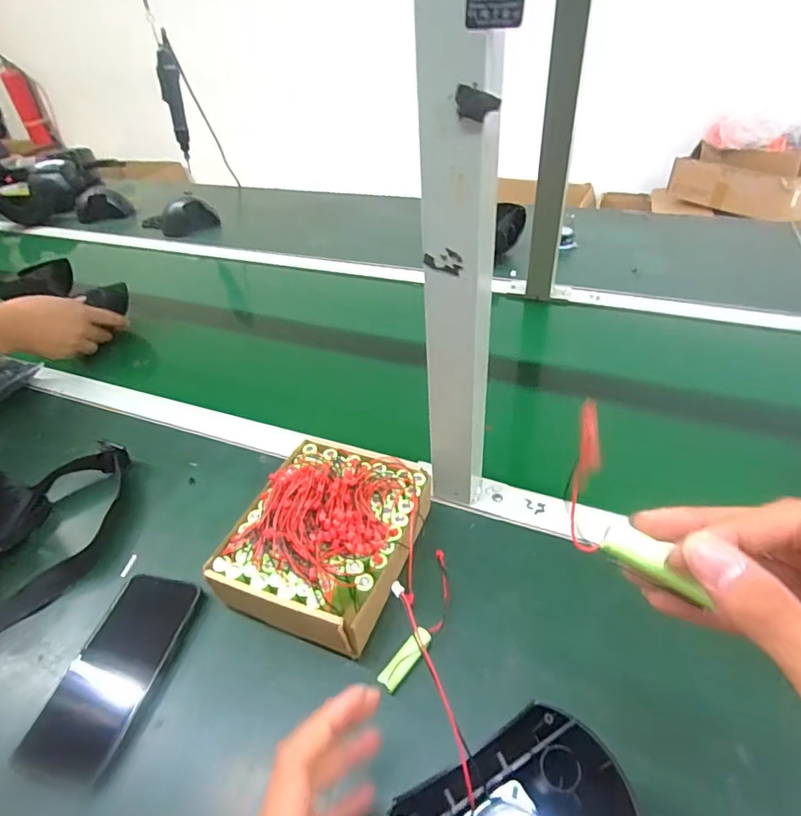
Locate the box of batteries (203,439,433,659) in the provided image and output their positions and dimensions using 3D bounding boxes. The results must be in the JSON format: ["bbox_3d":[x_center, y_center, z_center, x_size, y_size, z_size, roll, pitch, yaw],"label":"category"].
[{"bbox_3d":[-0.060,0.110,0.429,0.149,0.070,0.171,13,43,20],"label":"box of batteries"}]

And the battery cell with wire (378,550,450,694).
[{"bbox_3d":[0.021,0.165,0.396,0.028,0.014,0.121,14,44,21],"label":"battery cell with wire"}]

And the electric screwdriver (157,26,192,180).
[{"bbox_3d":[-0.500,-0.677,1.120,0.047,0.245,0.036,-11,41,-8],"label":"electric screwdriver"}]

